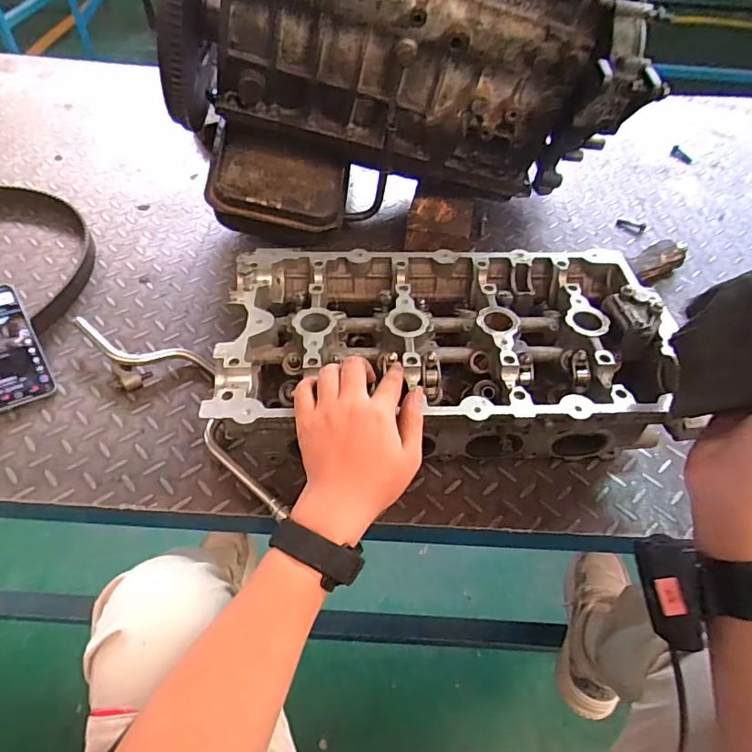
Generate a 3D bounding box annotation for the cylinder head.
[{"bbox_3d":[0.065,-0.025,0.542,0.418,0.123,0.226,0,51,-3],"label":"cylinder head"}]

